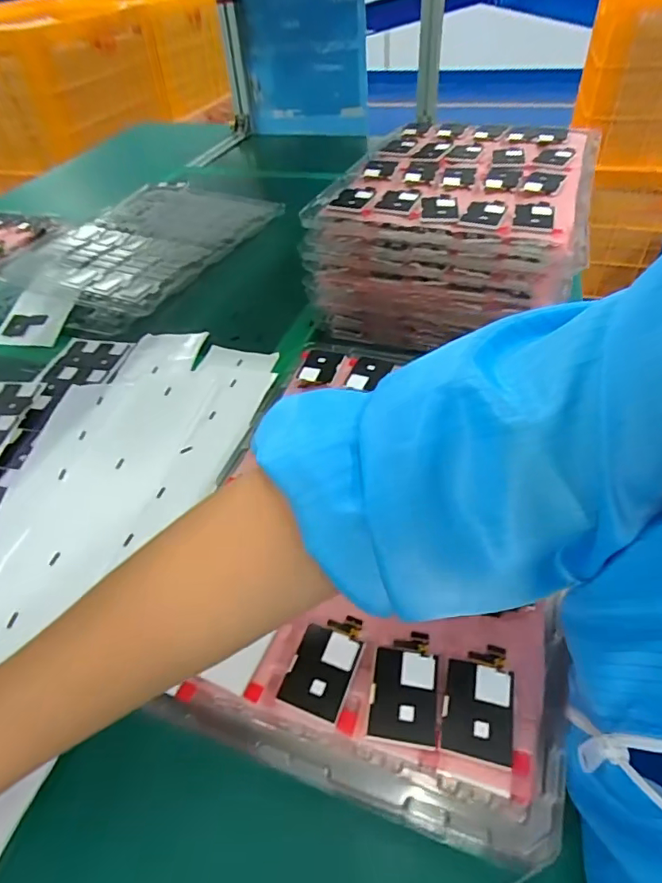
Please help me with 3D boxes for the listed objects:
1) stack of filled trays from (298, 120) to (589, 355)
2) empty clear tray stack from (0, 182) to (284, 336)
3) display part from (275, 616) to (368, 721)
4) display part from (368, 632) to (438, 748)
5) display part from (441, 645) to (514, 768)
[{"bbox_3d":[0.143,-0.244,0.592,0.262,0.138,0.289,14,48,15],"label":"stack of filled trays"},{"bbox_3d":[-0.271,-0.298,0.733,0.272,0.028,0.395,15,47,18],"label":"empty clear tray stack"},{"bbox_3d":[-0.003,0.123,0.285,0.034,0.004,0.054,15,56,21],"label":"display part"},{"bbox_3d":[0.040,0.131,0.276,0.033,0.004,0.056,5,45,9],"label":"display part"},{"bbox_3d":[0.078,0.135,0.269,0.034,0.004,0.055,8,45,12],"label":"display part"}]

